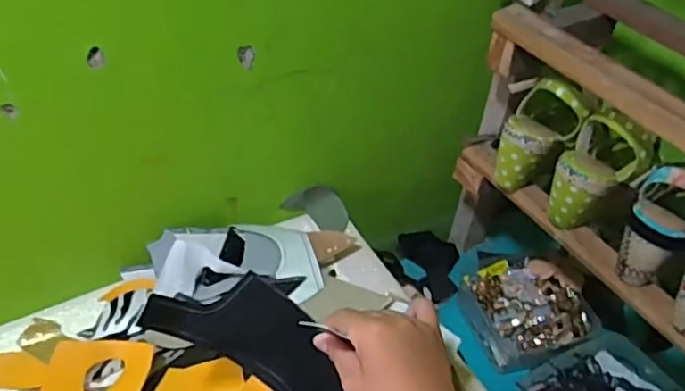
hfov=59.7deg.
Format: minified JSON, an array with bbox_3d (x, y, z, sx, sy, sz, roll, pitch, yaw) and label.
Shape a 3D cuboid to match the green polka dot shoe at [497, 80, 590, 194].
[{"bbox_3d":[0.225,-0.070,0.718,0.071,0.144,0.080,-1,37,-44],"label":"green polka dot shoe"}]

